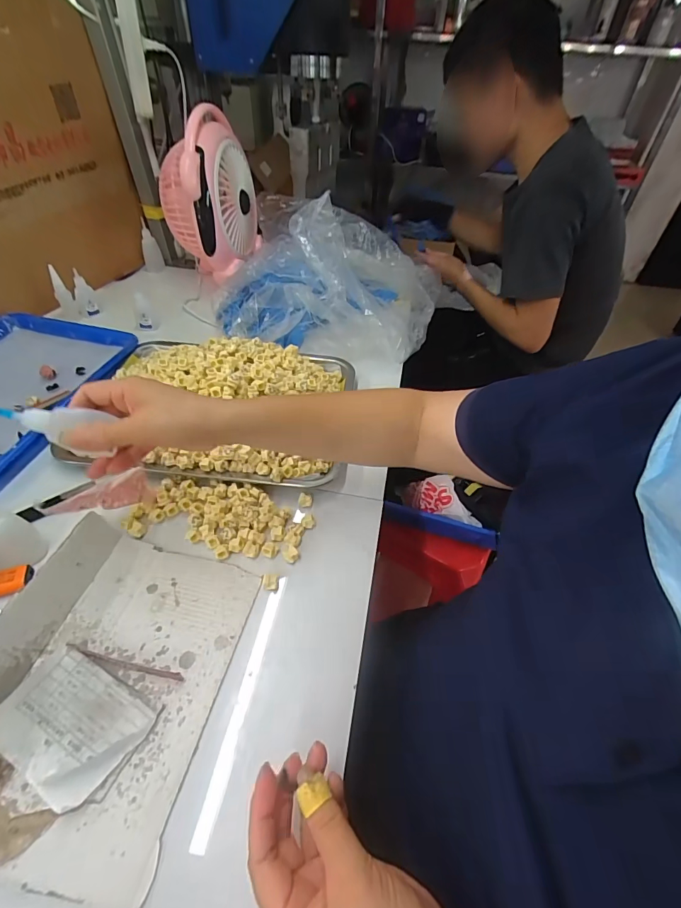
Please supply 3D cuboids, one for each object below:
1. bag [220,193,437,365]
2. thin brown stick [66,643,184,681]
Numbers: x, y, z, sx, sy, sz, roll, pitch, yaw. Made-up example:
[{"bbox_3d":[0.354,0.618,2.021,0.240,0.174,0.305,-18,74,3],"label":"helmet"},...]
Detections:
[{"bbox_3d":[-0.011,-0.327,0.686,0.359,0.200,0.309,8,46,4],"label":"bag"},{"bbox_3d":[-0.179,0.173,0.335,0.100,0.010,0.006,10,46,6],"label":"thin brown stick"}]

